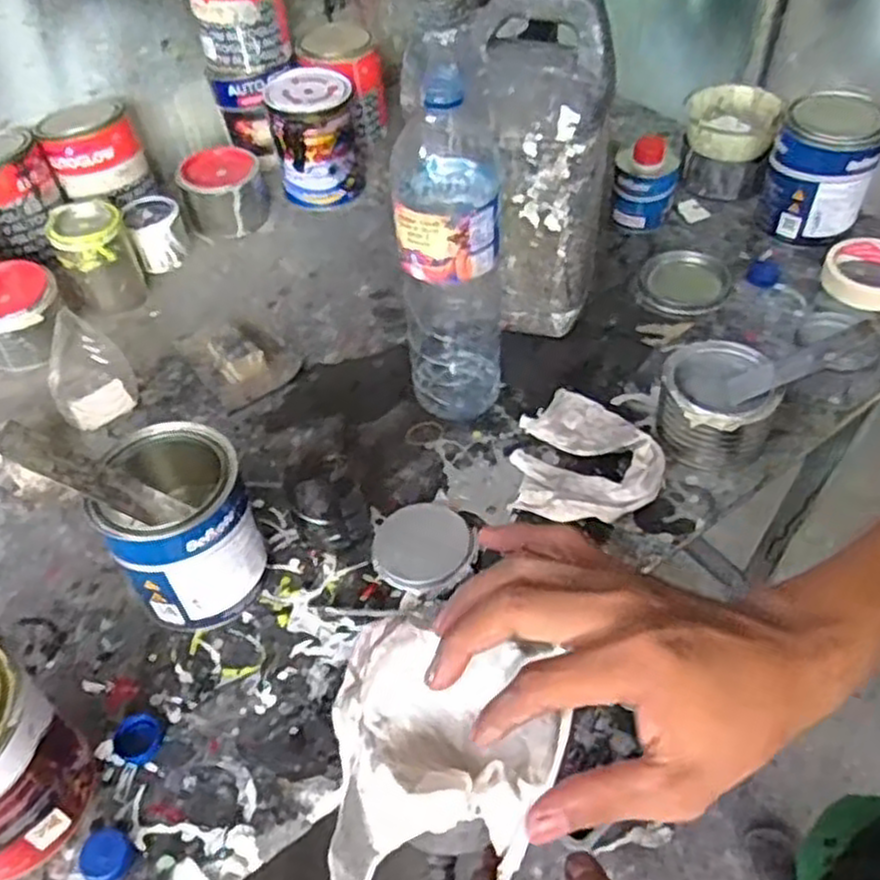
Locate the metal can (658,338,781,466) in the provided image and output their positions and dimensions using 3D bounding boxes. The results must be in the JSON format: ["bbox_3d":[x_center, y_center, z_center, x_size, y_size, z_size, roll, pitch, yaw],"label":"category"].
[{"bbox_3d":[0.247,-0.029,0.699,0.096,0.074,0.103,9,50,11],"label":"metal can"}]

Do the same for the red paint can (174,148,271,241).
[{"bbox_3d":[-0.267,-0.313,0.966,0.101,0.062,0.094,-14,50,-9],"label":"red paint can"}]

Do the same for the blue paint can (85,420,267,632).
[{"bbox_3d":[-0.197,0.069,0.608,0.099,0.126,0.109,-22,51,-15],"label":"blue paint can"}]

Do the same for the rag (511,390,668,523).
[{"bbox_3d":[0.133,0.012,0.695,0.131,0.037,0.141,9,50,11],"label":"rag"}]

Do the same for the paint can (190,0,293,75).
[{"bbox_3d":[-0.248,-0.543,0.957,0.113,0.134,0.110,-10,49,-5],"label":"paint can"}]

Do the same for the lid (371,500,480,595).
[{"bbox_3d":[-0.014,0.089,0.653,0.088,0.015,0.083,-2,49,2],"label":"lid"}]

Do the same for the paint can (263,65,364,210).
[{"bbox_3d":[-0.154,-0.377,0.975,0.108,0.135,0.109,-9,49,-5],"label":"paint can"}]

